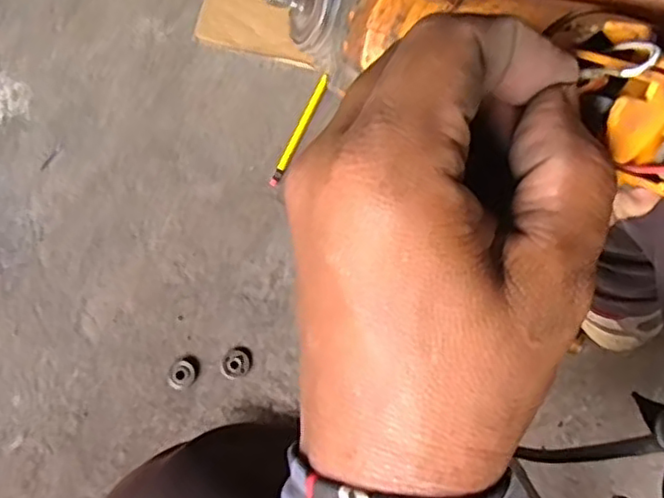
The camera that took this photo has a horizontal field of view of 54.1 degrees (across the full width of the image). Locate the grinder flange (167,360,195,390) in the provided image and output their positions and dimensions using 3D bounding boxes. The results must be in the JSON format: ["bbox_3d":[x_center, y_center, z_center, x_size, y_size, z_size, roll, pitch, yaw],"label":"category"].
[{"bbox_3d":[-0.155,0.131,0.676,0.028,0.007,0.029,0,76,1],"label":"grinder flange"}]

